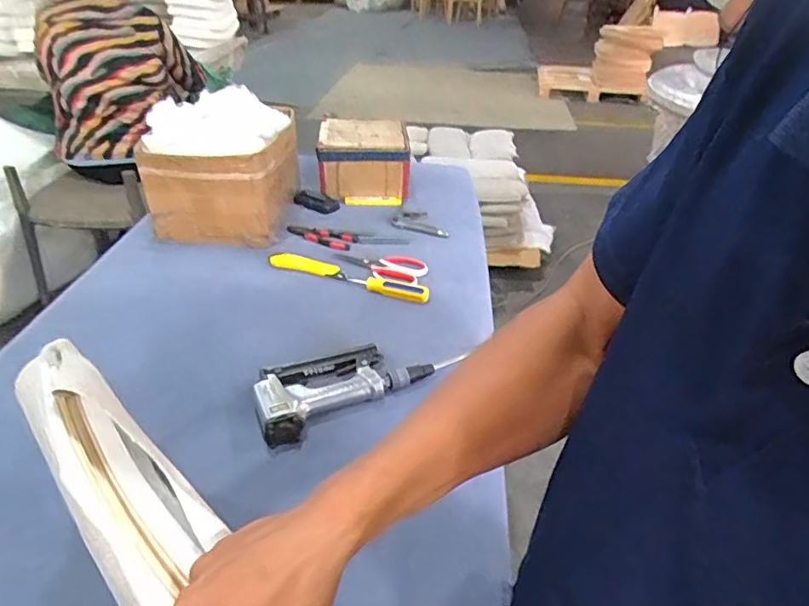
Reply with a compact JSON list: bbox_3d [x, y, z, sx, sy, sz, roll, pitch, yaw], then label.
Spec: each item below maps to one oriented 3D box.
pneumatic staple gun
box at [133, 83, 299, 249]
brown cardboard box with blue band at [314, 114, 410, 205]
[{"bbox_3d":[-0.081,0.104,0.790,0.280,0.043,0.124,-16,38,-24],"label":"pneumatic staple gun"},{"bbox_3d":[-0.376,-0.273,1.141,0.266,0.244,0.208,3,34,2],"label":"box"},{"bbox_3d":[-0.102,-0.344,1.337,0.213,0.139,0.213,-5,35,-9],"label":"brown cardboard box with blue band"}]

